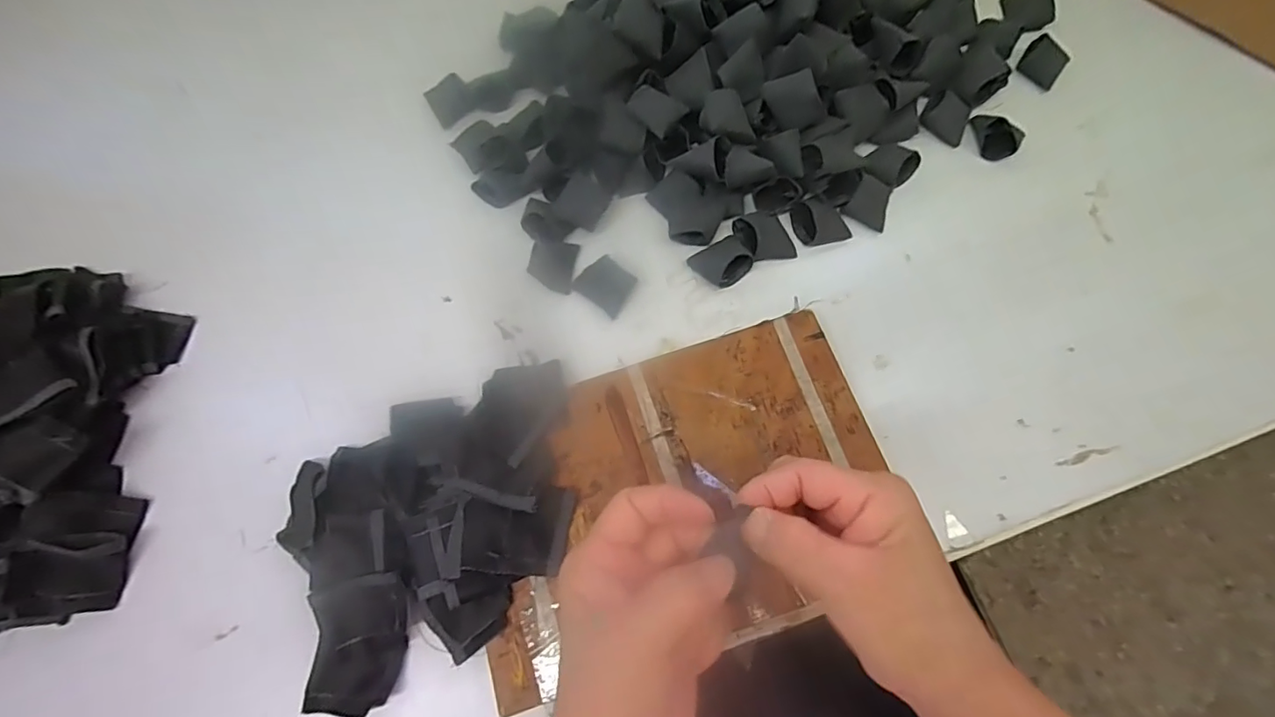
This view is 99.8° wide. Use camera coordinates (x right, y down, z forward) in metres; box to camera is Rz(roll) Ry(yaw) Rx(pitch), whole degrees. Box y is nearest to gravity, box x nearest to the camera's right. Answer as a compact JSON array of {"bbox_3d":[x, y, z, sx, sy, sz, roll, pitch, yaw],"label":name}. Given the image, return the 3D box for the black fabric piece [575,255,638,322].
[{"bbox_3d":[-0.023,-0.056,0.401,0.039,0.007,0.035,36,76,13],"label":"black fabric piece"}]

